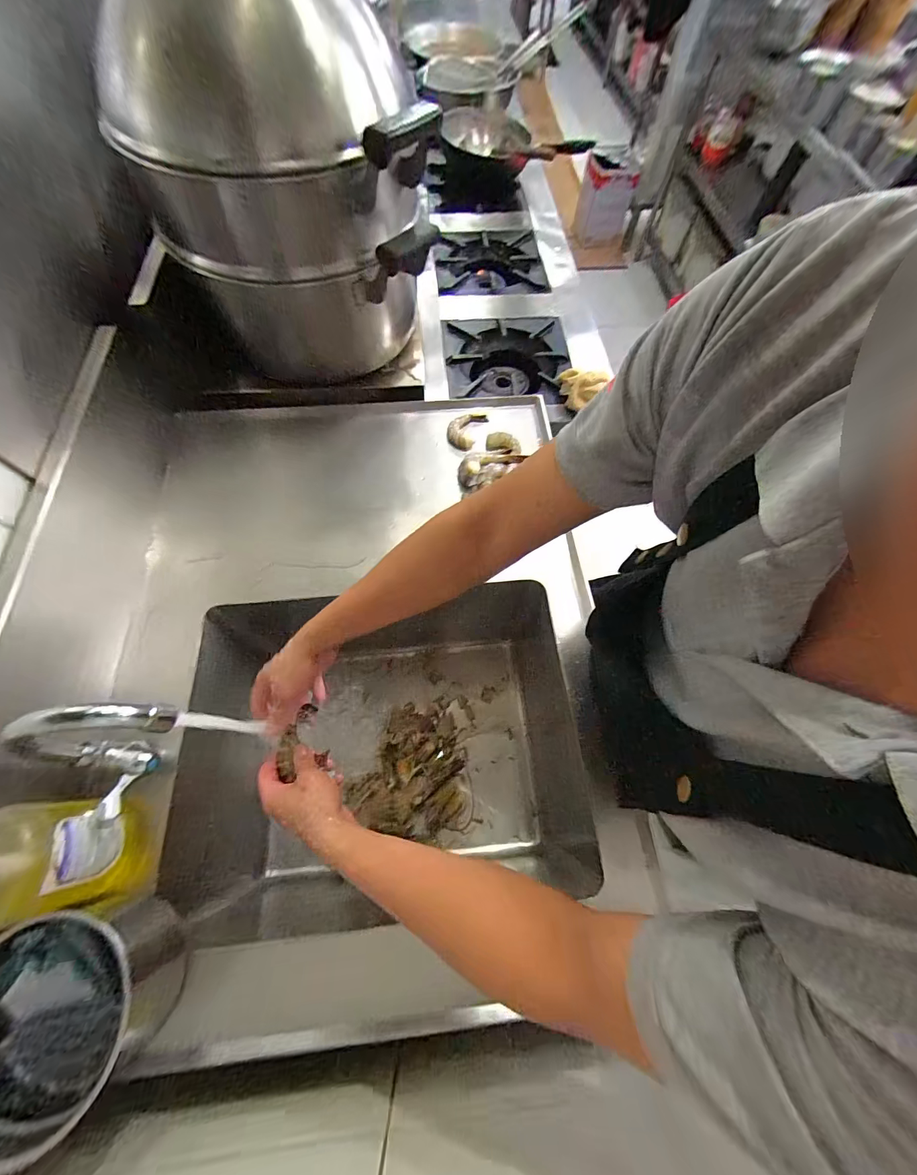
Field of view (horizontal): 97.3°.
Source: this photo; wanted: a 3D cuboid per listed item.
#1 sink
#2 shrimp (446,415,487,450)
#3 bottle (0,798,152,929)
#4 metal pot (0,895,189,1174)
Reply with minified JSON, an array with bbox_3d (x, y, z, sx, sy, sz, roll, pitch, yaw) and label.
[{"bbox_3d":[-0.103,0.251,0.680,0.471,0.317,0.404,-7,67,-5],"label":"sink"},{"bbox_3d":[0.013,-0.292,0.747,0.053,0.024,0.080,25,68,9],"label":"shrimp"},{"bbox_3d":[-0.399,0.258,0.377,0.058,0.224,0.099,-4,67,-3],"label":"bottle"},{"bbox_3d":[-0.363,0.391,0.375,0.143,0.105,0.149,1,66,-2],"label":"metal pot"}]

